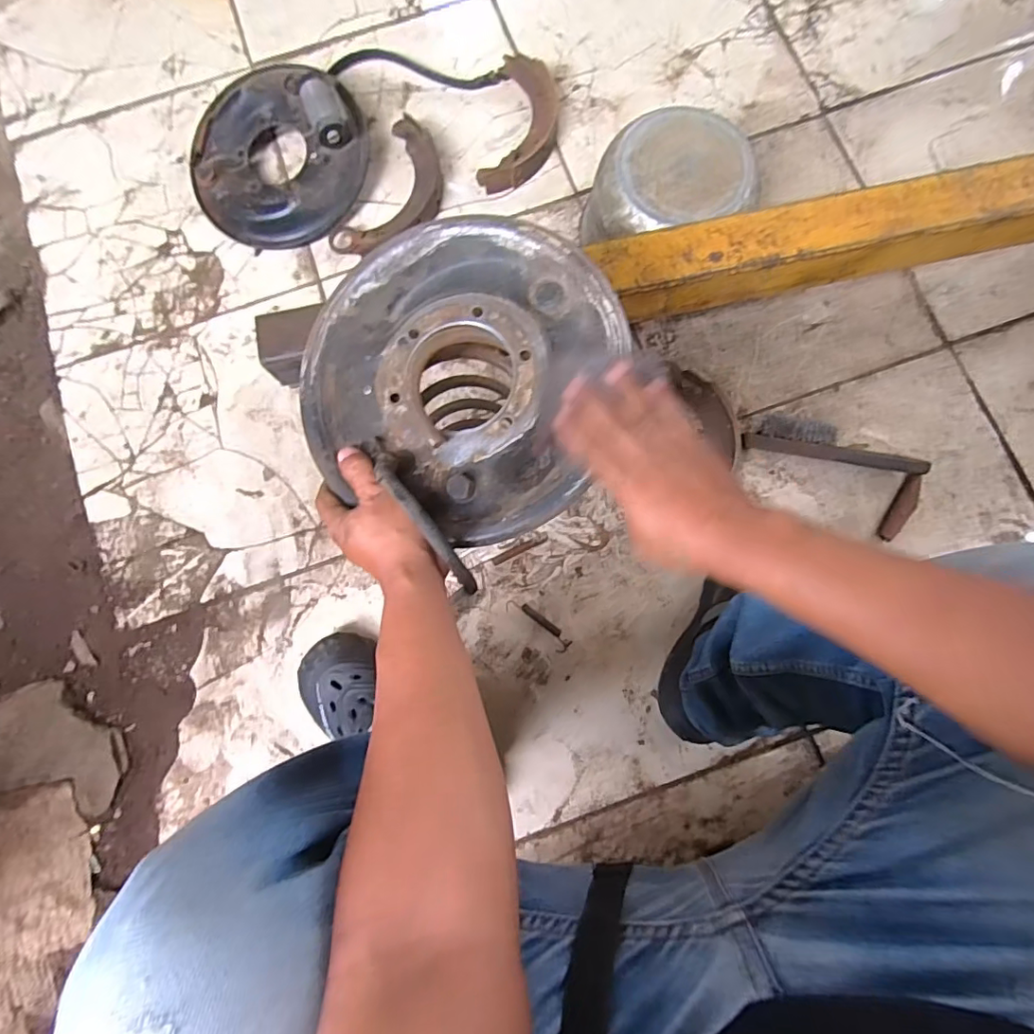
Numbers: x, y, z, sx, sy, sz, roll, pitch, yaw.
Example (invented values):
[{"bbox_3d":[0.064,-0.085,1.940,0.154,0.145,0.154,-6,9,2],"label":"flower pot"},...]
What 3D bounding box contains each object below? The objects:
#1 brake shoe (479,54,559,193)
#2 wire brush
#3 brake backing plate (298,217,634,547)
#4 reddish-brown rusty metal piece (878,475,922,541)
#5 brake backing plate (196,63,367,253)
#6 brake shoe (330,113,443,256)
[{"bbox_3d":[0.010,-0.582,0.798,0.096,0.034,0.217,12,83,3],"label":"brake shoe"},{"bbox_3d":[0.423,-0.098,0.710,0.238,0.044,0.062,13,83,3],"label":"wire brush"},{"bbox_3d":[-0.052,-0.120,0.435,0.247,0.053,0.241,0,83,1],"label":"brake backing plate"},{"bbox_3d":[0.515,-0.010,0.711,0.028,0.007,0.098,30,84,5],"label":"reddish-brown rusty metal piece"},{"bbox_3d":[-0.351,-0.527,0.774,0.251,0.083,0.237,0,83,1],"label":"brake backing plate"},{"bbox_3d":[-0.175,-0.472,0.789,0.117,0.032,0.221,27,84,5],"label":"brake shoe"}]

